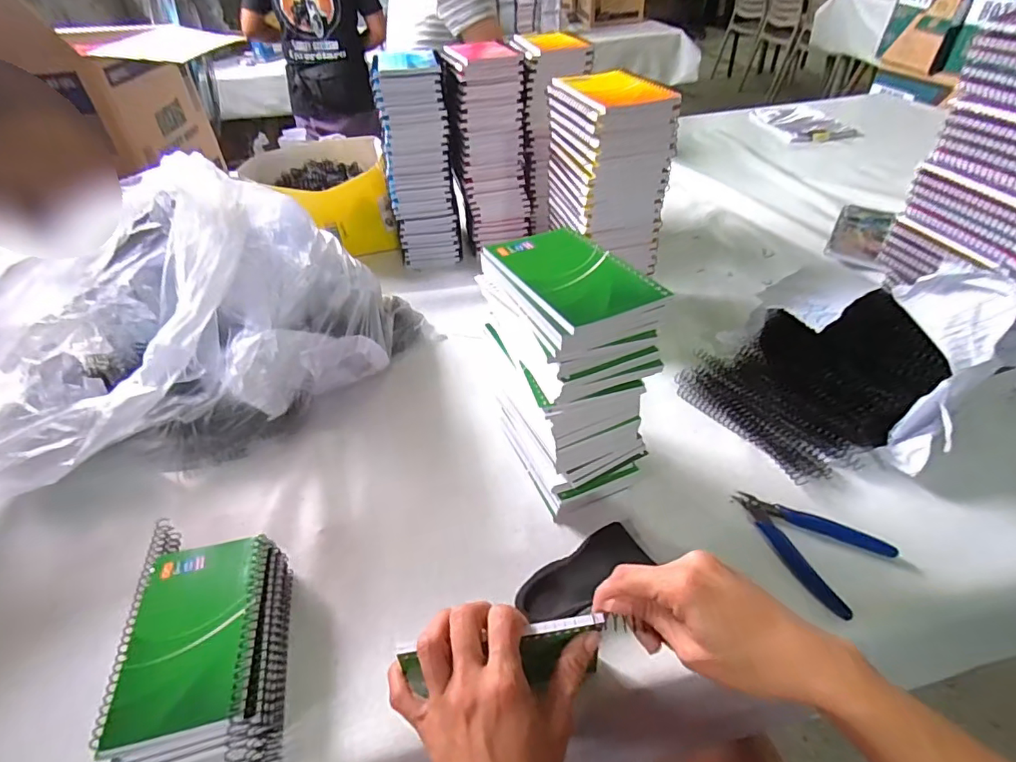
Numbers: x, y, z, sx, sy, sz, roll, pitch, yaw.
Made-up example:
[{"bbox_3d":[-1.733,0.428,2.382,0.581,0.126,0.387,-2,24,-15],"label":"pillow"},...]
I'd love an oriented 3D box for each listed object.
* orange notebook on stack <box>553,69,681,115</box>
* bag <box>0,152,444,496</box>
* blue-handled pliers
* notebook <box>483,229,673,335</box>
[{"bbox_3d":[0.102,-0.303,0.529,0.091,0.012,0.138,-14,43,-11],"label":"orange notebook on stack"},{"bbox_3d":[-0.353,-0.061,0.536,0.255,0.232,0.498,28,51,30],"label":"bag"},{"bbox_3d":[0.262,0.131,0.436,0.080,0.012,0.118,-19,44,-16],"label":"blue-handled pliers"},{"bbox_3d":[0.042,-0.079,0.368,0.078,0.006,0.122,-23,45,-20],"label":"notebook"}]

